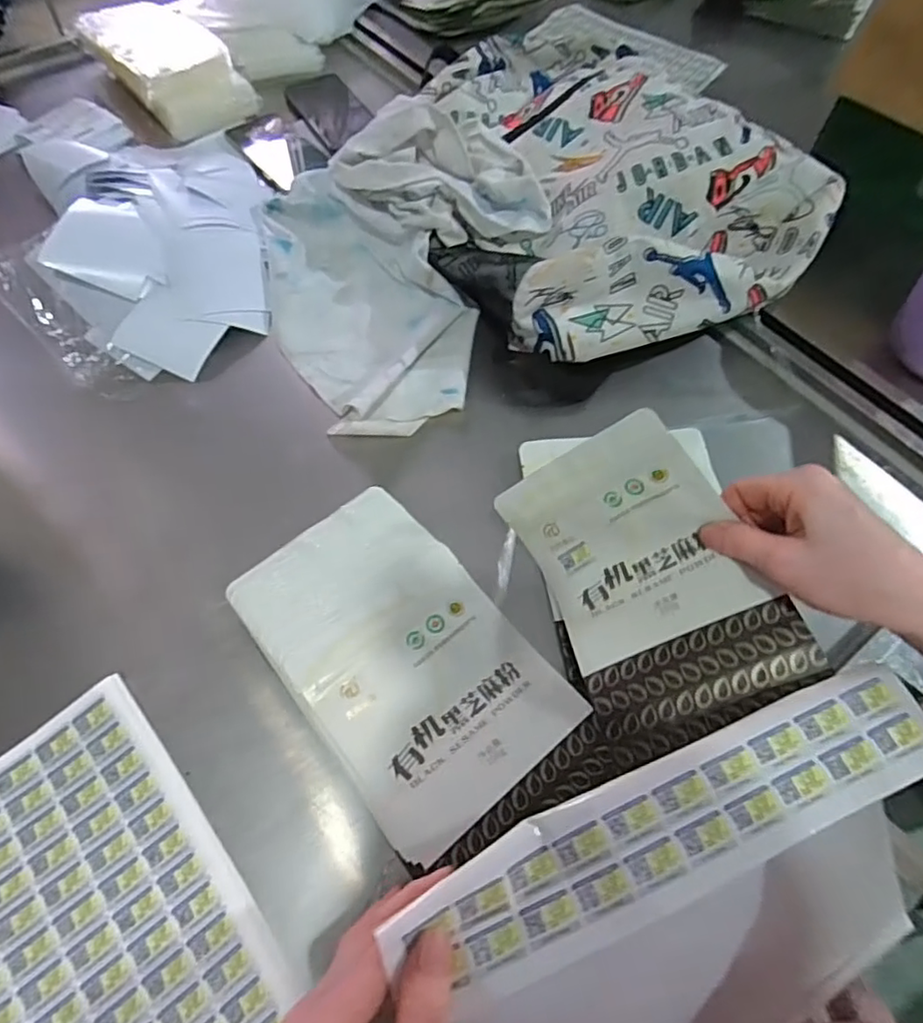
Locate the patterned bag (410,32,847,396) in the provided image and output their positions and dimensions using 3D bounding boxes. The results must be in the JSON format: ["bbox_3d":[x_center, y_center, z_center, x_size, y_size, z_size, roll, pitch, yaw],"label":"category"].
[{"bbox_3d":[0.116,-0.344,0.633,0.315,0.118,0.444,-16,63,-9],"label":"patterned bag"}]

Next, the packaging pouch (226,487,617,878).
[{"bbox_3d":[-0.036,0.098,0.406,0.142,0.015,0.251,-35,66,-17],"label":"packaging pouch"}]

